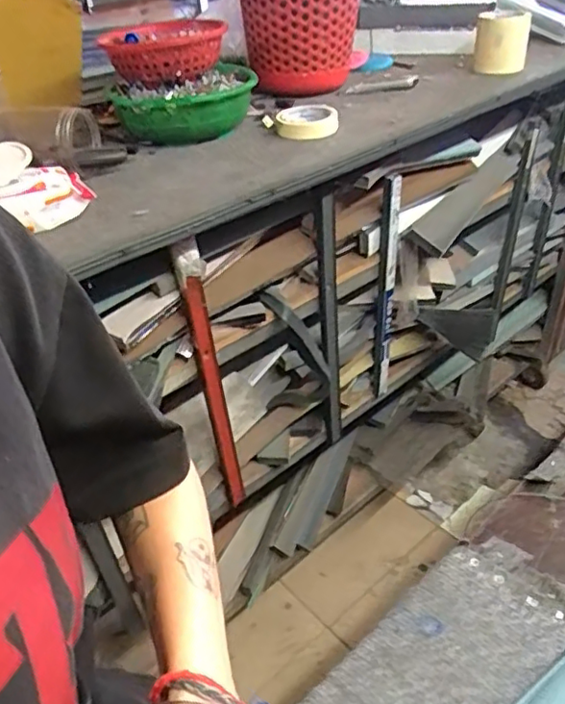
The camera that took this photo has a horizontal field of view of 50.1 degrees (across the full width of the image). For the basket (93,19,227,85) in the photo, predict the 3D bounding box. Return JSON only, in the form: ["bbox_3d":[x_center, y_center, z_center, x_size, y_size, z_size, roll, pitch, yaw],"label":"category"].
[{"bbox_3d":[-0.180,-0.465,0.934,0.144,0.062,0.158,9,38,18],"label":"basket"}]

